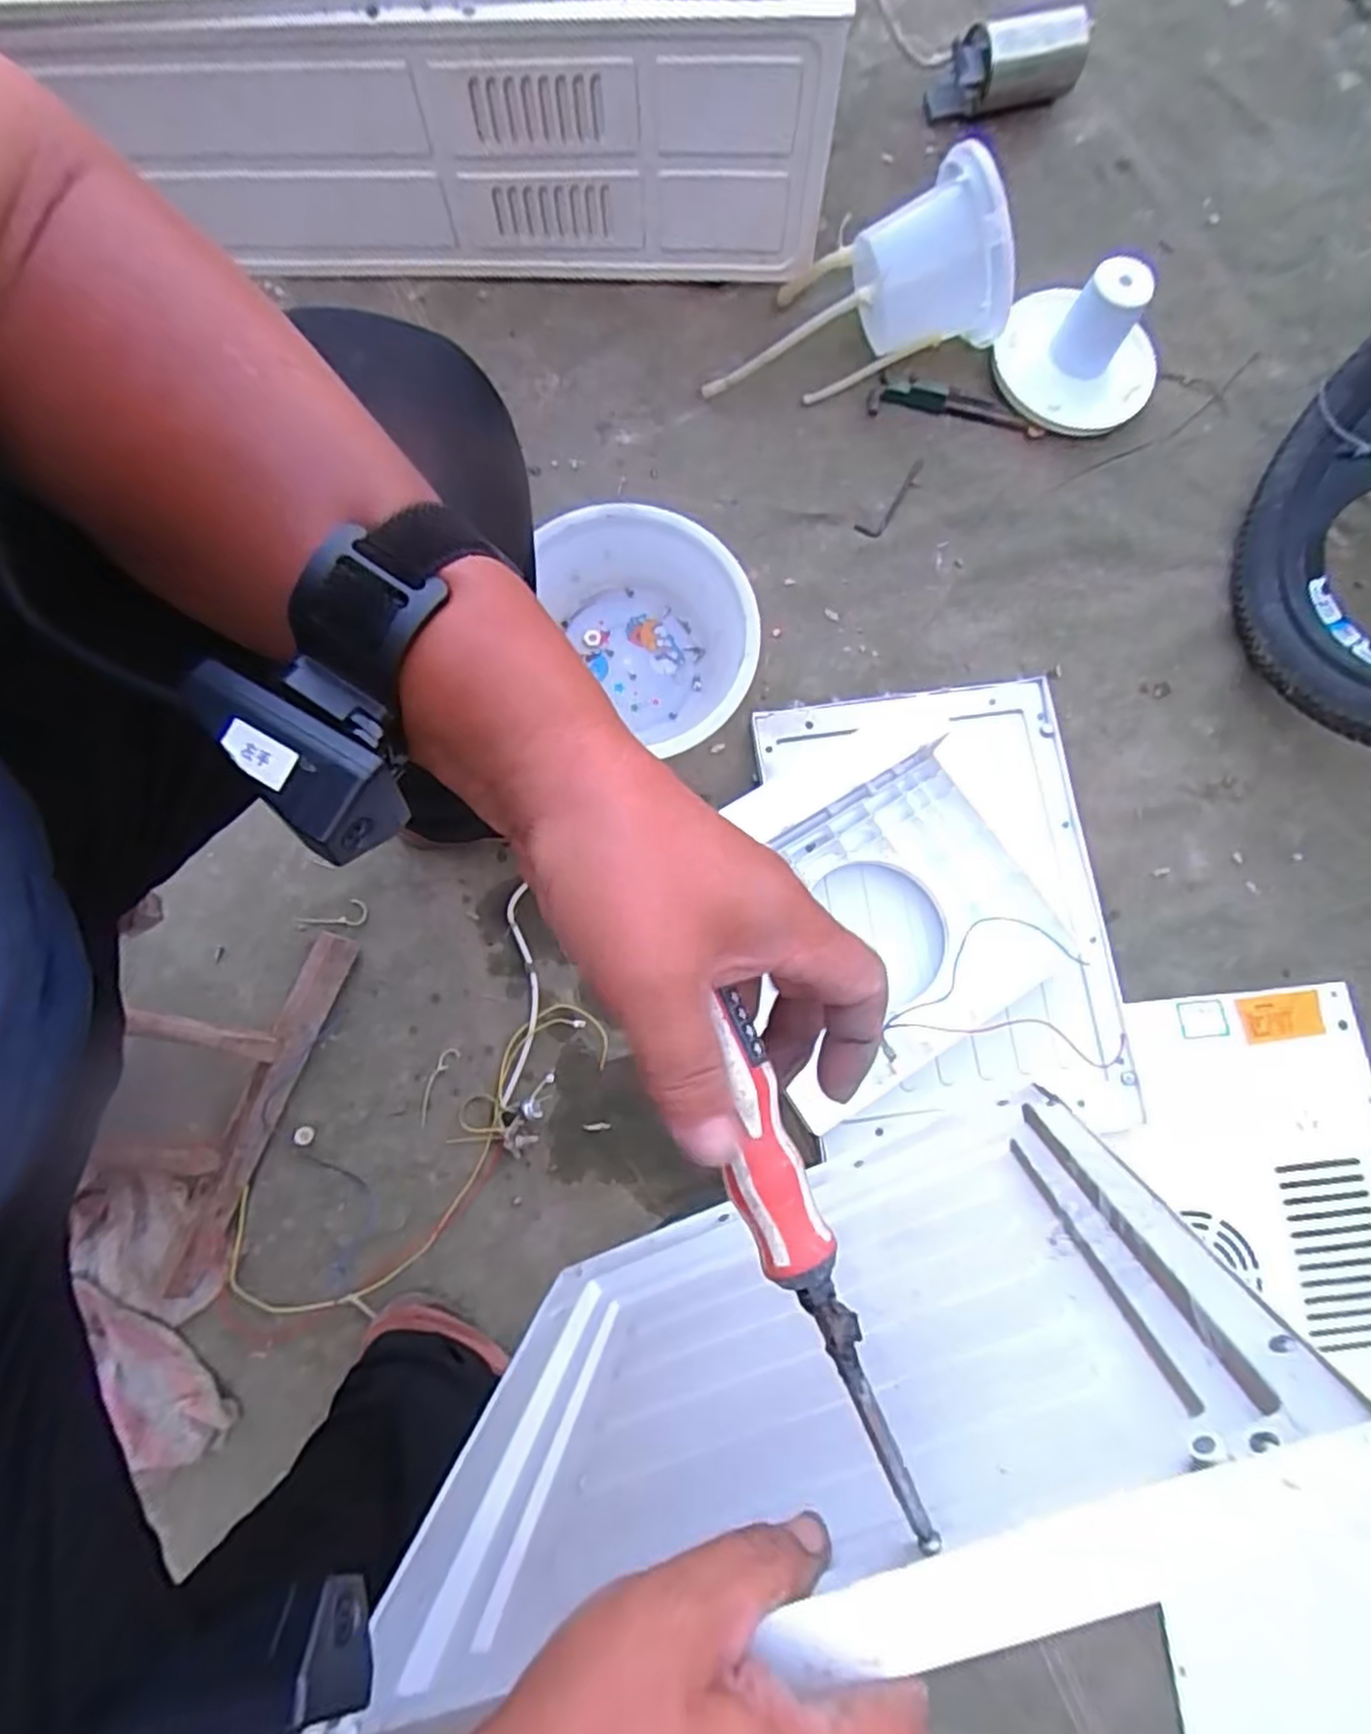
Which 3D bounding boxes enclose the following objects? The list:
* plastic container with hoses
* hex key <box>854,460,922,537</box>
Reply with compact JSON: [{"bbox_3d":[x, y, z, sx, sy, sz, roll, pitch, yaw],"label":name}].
[{"bbox_3d":[0.180,-0.615,0.795,0.310,0.181,0.140,-2,79,-1],"label":"plastic container with hoses"},{"bbox_3d":[0.225,-0.399,0.814,0.028,0.004,0.101,38,94,8],"label":"hex key"}]

